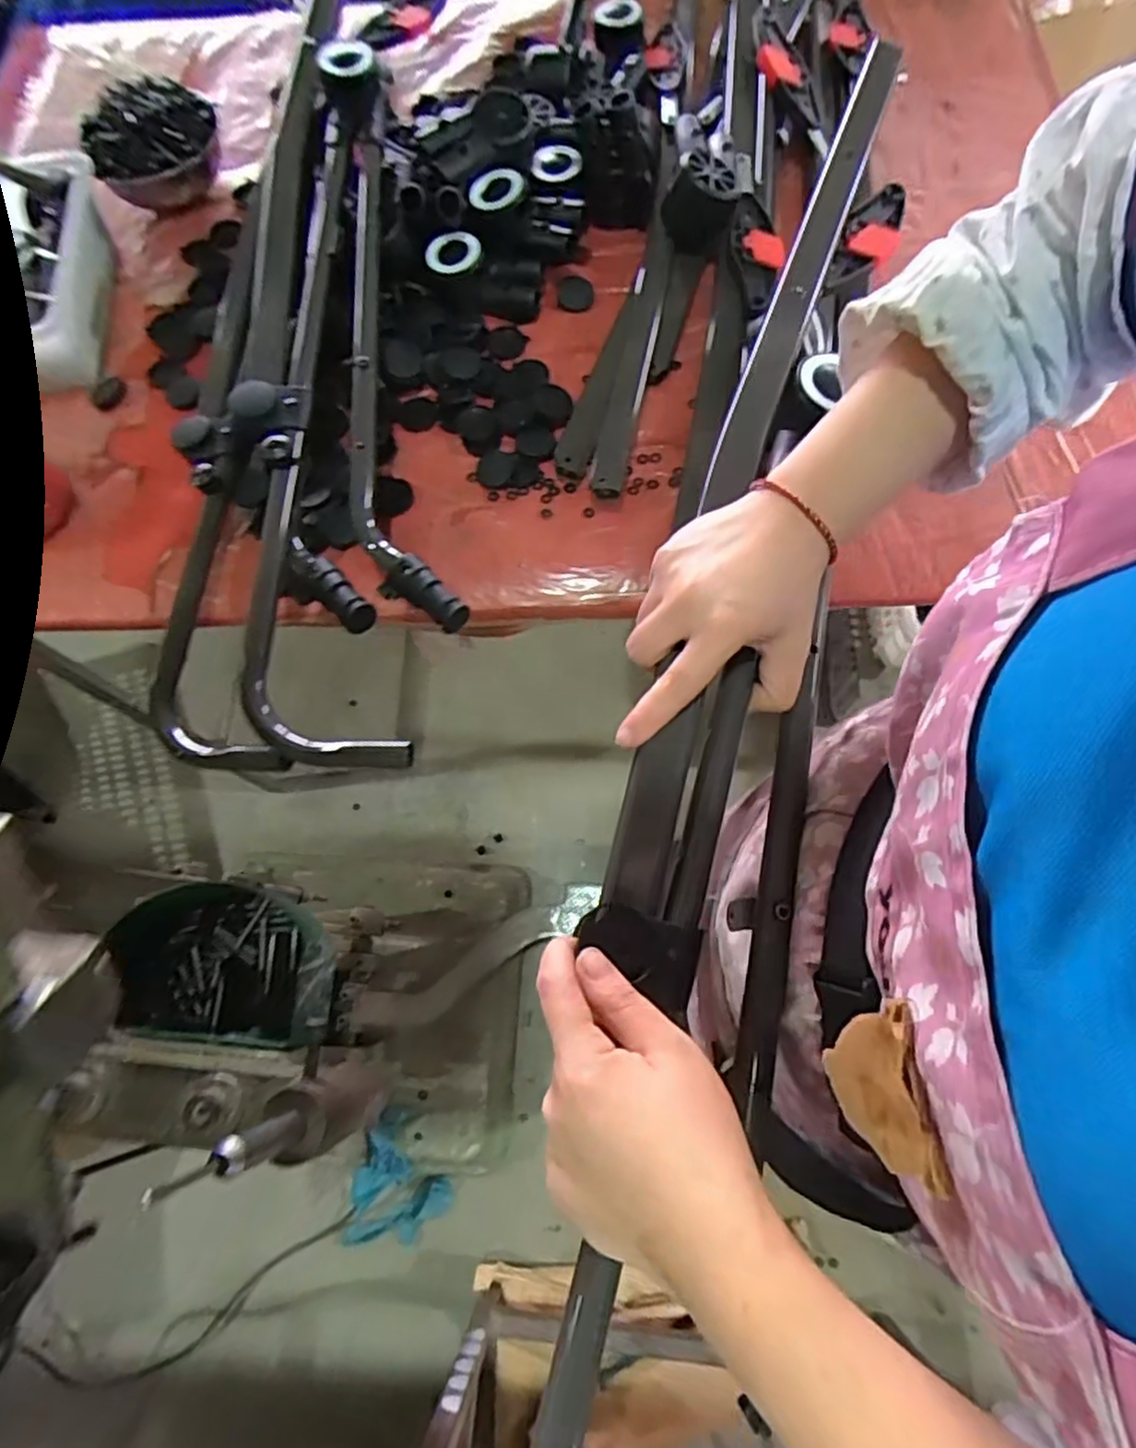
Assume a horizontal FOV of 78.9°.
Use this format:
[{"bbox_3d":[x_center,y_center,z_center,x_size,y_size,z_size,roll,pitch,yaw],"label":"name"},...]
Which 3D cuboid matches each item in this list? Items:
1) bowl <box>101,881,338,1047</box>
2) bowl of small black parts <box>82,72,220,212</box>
[{"bbox_3d":[-0.246,0.169,0.487,0.165,0.062,0.097,3,71,4],"label":"bowl"},{"bbox_3d":[-0.423,-0.593,0.709,0.122,0.073,0.129,-1,69,3],"label":"bowl of small black parts"}]

